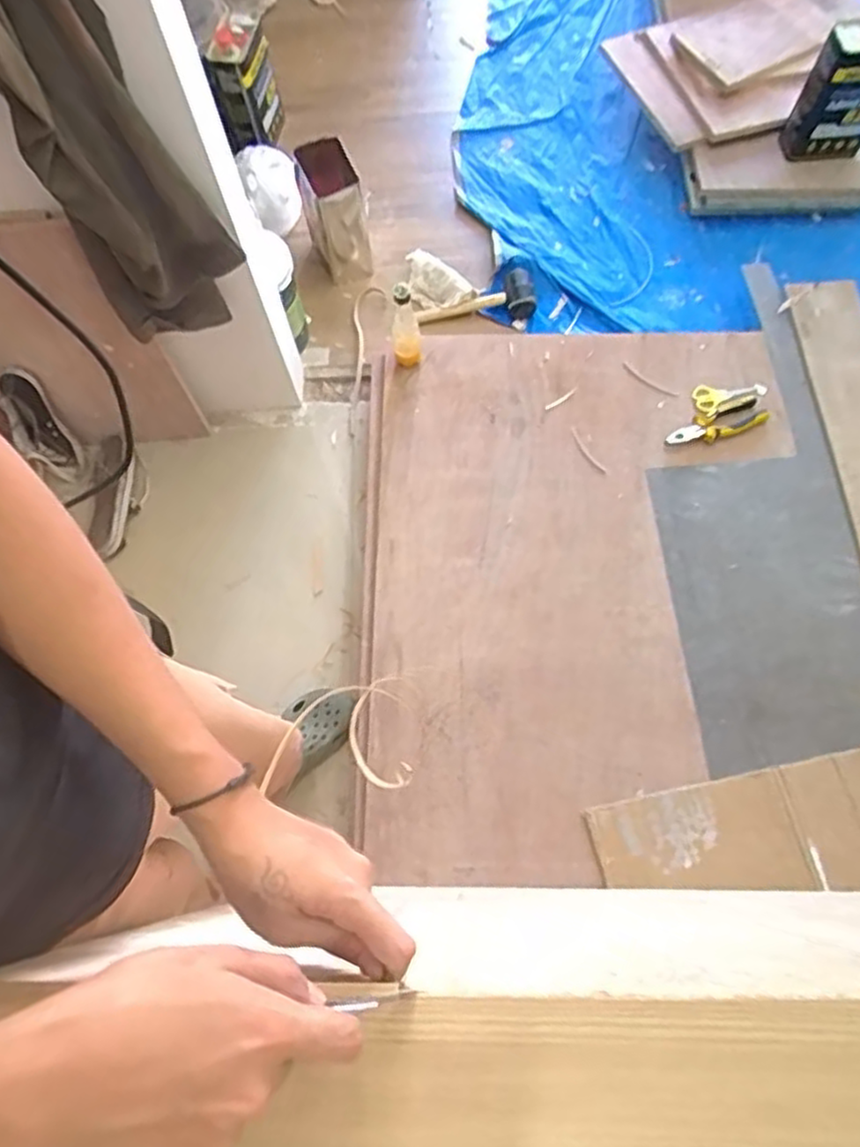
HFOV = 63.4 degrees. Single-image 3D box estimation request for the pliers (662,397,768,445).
[{"bbox_3d":[0.547,-0.285,1.328,0.199,0.015,0.068,-21,71,-5],"label":"pliers"}]

